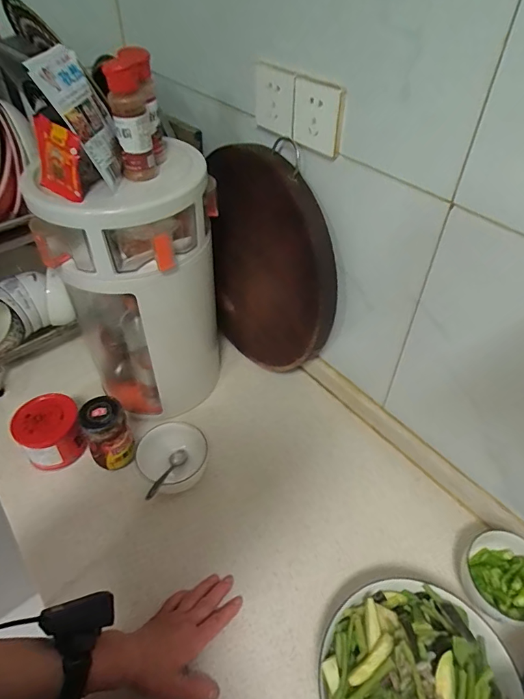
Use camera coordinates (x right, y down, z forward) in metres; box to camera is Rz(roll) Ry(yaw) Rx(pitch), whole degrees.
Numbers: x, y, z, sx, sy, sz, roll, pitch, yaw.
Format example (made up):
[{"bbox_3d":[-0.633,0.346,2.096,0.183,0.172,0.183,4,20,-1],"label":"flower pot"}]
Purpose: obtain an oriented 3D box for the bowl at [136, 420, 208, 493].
[{"bbox_3d":[-0.134,0.171,0.702,0.100,0.077,0.095,0,46,0],"label":"bowl"}]

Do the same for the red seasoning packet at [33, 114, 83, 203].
[{"bbox_3d":[-0.225,-0.209,0.490,0.061,0.081,0.014,27,46,15],"label":"red seasoning packet"}]

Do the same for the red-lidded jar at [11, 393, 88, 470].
[{"bbox_3d":[-0.324,0.130,0.693,0.085,0.079,0.087,0,46,0],"label":"red-lidded jar"}]

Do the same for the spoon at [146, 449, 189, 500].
[{"bbox_3d":[-0.142,0.184,0.664,0.024,0.025,0.111,10,14,9],"label":"spoon"}]

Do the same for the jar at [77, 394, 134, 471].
[{"bbox_3d":[-0.233,0.124,0.677,0.061,0.106,0.060,0,46,0],"label":"jar"}]

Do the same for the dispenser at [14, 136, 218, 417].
[{"bbox_3d":[-0.181,-0.093,0.694,0.226,0.384,0.195,-15,48,-15],"label":"dispenser"}]

